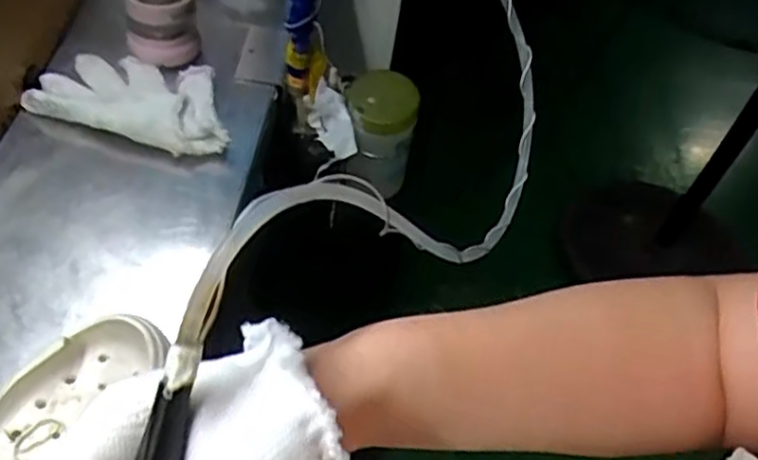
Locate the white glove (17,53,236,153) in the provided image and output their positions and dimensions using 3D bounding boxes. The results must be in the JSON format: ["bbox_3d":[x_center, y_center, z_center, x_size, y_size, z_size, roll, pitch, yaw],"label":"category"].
[{"bbox_3d":[-0.216,-0.119,0.656,0.180,0.030,0.102,17,51,5],"label":"white glove"}]

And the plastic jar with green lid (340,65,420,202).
[{"bbox_3d":[-0.002,-0.107,0.802,0.076,0.127,0.069,1,52,-8],"label":"plastic jar with green lid"}]

